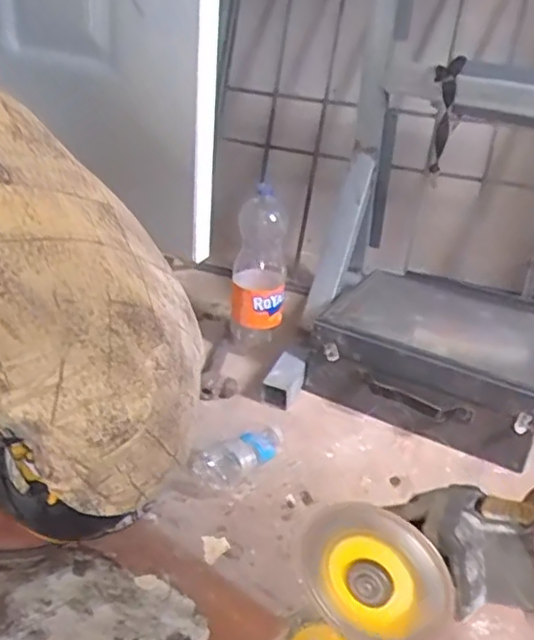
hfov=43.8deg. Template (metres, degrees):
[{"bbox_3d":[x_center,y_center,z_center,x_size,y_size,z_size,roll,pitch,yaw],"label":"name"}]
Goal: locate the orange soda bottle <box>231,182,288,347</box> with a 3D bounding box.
[{"bbox_3d":[-0.014,-0.084,1.317,0.110,0.307,0.095,5,34,0],"label":"orange soda bottle"}]

